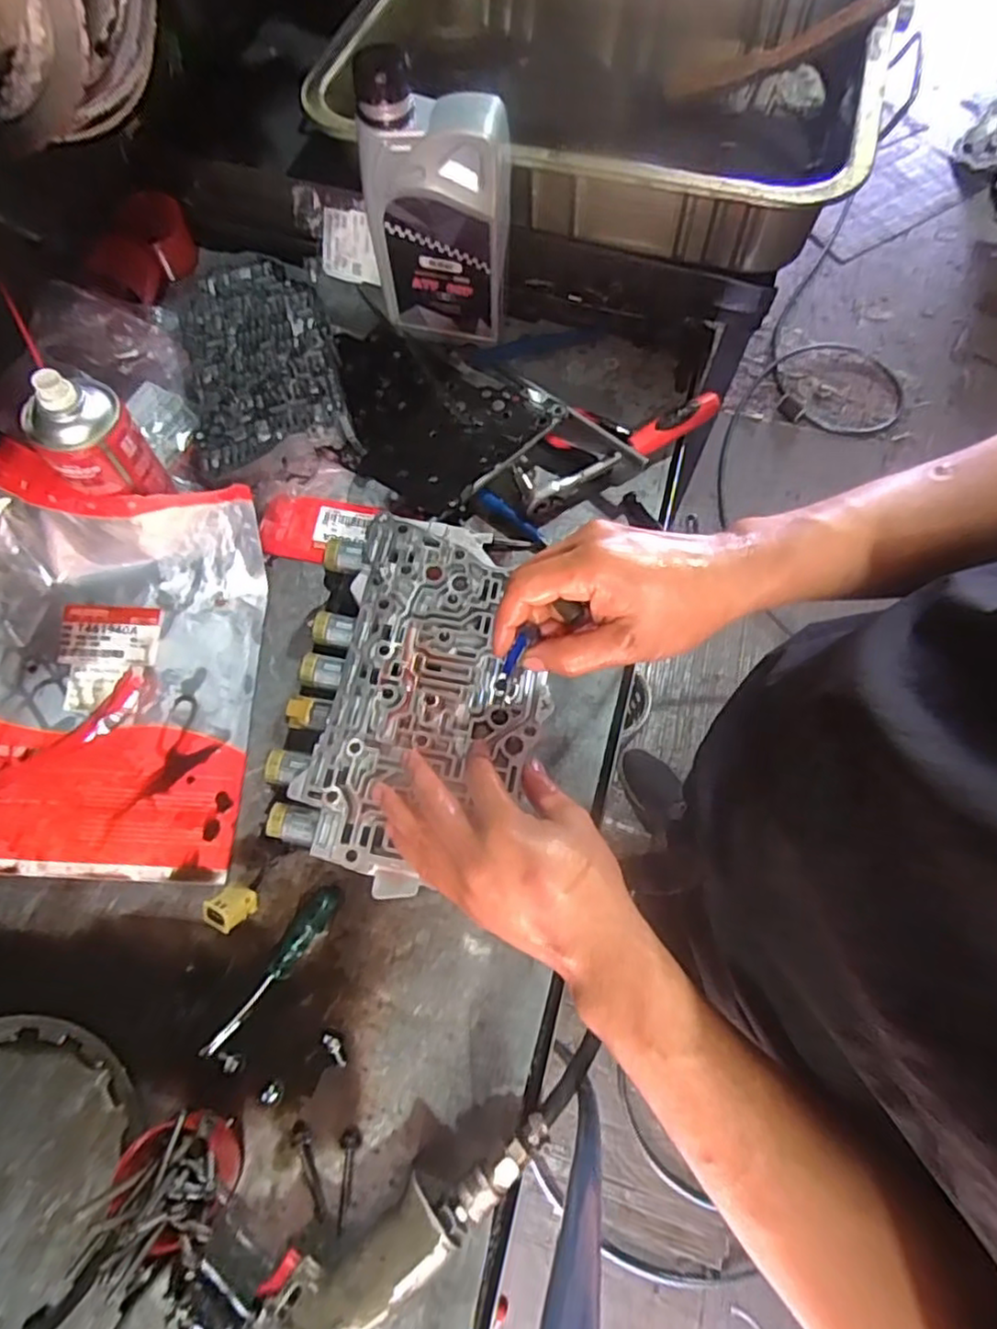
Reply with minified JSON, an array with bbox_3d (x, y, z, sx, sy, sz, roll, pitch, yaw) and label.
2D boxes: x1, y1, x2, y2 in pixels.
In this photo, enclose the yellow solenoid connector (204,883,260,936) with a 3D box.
[{"bbox_3d":[-0.187,0.171,0.471,0.026,0.018,0.034,47,49,11],"label":"yellow solenoid connector"}]

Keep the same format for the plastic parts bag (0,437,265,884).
[{"bbox_3d":[-0.334,0.002,0.527,0.264,0.089,0.311,3,74,1],"label":"plastic parts bag"}]

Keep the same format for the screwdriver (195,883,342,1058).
[{"bbox_3d":[-0.165,0.228,0.498,0.022,0.016,0.140,33,76,9],"label":"screwdriver"}]

